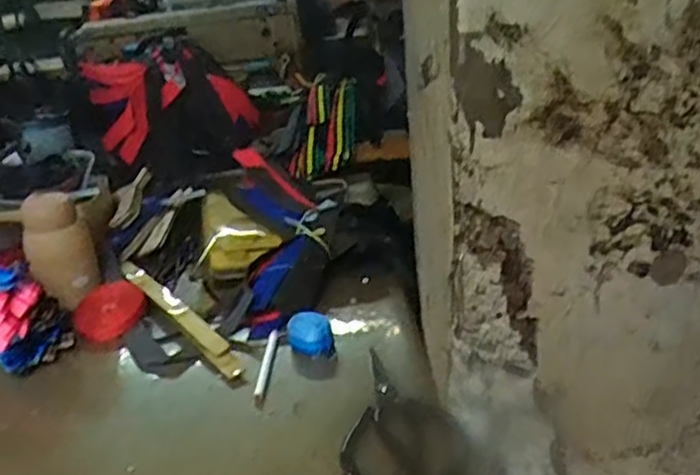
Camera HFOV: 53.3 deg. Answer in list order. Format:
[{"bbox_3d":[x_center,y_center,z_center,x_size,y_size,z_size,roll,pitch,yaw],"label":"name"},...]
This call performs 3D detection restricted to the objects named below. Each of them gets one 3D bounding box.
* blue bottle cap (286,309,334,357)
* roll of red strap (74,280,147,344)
[{"bbox_3d":[-0.041,0.099,0.710,0.044,0.034,0.053,-8,25,-6],"label":"blue bottle cap"},{"bbox_3d":[-0.272,0.083,0.792,0.066,0.012,0.084,23,44,7],"label":"roll of red strap"}]

